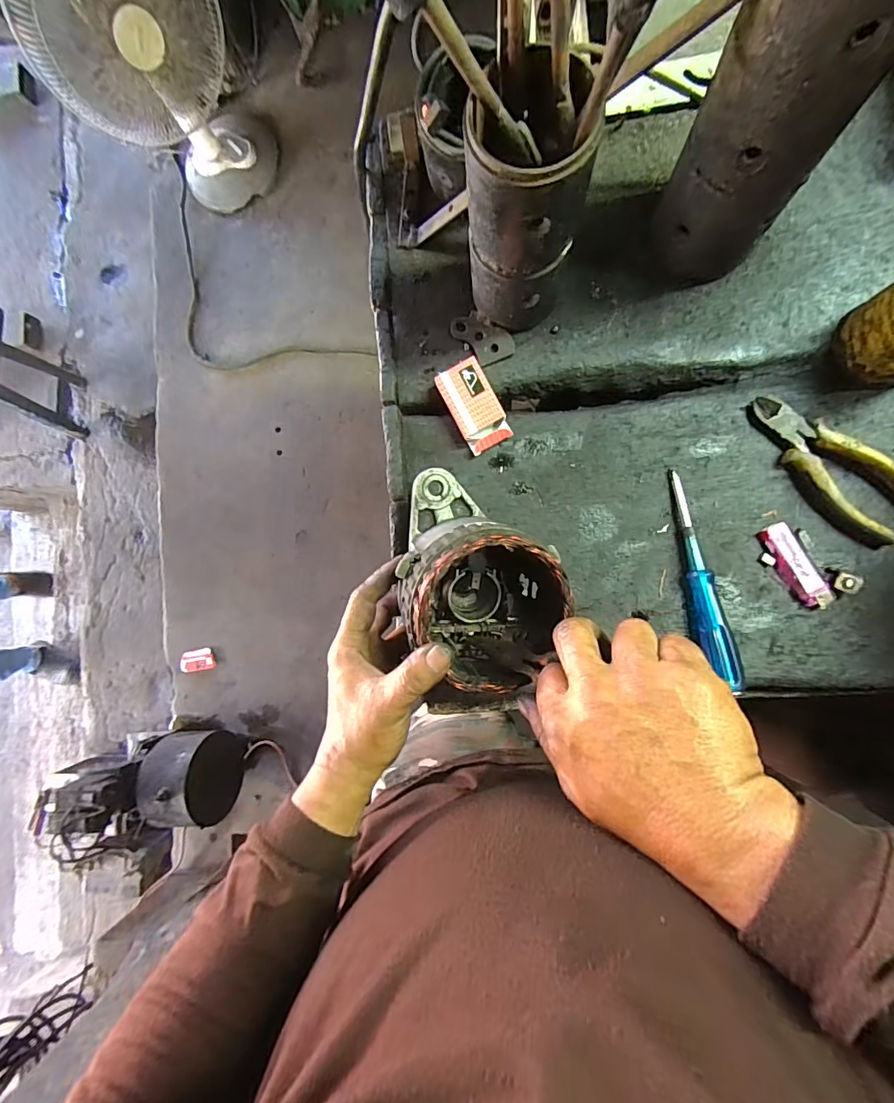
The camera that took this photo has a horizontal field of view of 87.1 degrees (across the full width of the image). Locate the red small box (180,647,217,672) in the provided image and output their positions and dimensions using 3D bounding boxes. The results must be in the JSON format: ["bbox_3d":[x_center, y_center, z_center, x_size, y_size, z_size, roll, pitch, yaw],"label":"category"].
[{"bbox_3d":[-0.710,0.310,1.340,0.085,0.021,0.062,-10,82,-15],"label":"red small box"}]

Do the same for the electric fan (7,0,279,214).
[{"bbox_3d":[-0.705,-1.170,1.133,0.392,0.595,0.271,-32,83,4],"label":"electric fan"}]

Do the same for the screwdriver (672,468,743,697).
[{"bbox_3d":[0.223,0.023,0.407,0.028,0.025,0.184,-11,85,7],"label":"screwdriver"}]

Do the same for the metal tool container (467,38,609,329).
[{"bbox_3d":[0.060,-0.242,0.349,0.073,0.184,0.073,0,87,7],"label":"metal tool container"}]

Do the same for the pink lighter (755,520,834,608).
[{"bbox_3d":[0.302,0.012,0.406,0.027,0.014,0.077,-30,84,5],"label":"pink lighter"}]

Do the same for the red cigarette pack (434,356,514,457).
[{"bbox_3d":[0.025,-0.133,0.430,0.042,0.019,0.077,-29,84,5],"label":"red cigarette pack"}]

